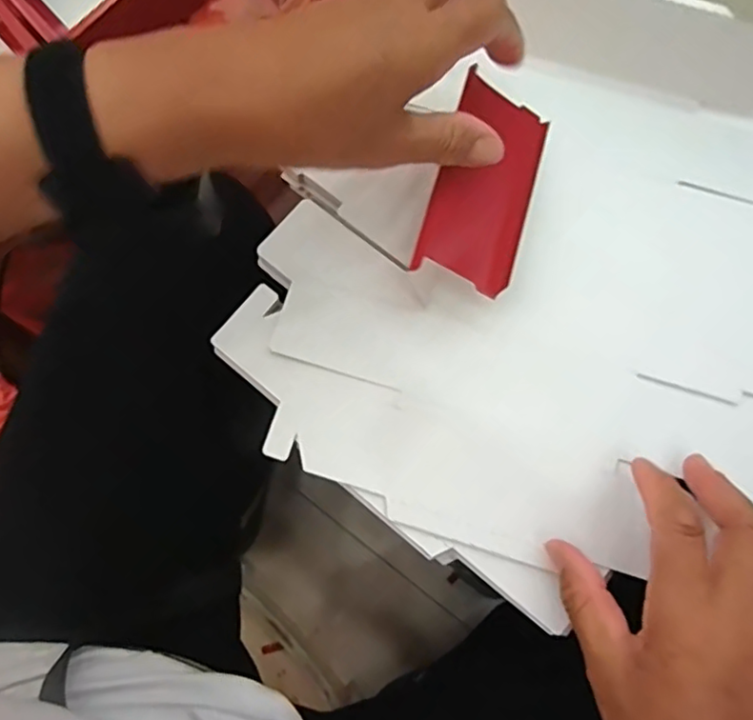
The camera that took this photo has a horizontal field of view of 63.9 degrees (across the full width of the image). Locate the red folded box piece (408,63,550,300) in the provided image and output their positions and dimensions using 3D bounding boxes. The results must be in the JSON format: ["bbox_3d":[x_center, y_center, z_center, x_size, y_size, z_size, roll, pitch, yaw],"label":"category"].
[{"bbox_3d":[0.060,-0.096,0.326,0.055,0.012,0.114,20,76,-15],"label":"red folded box piece"}]

